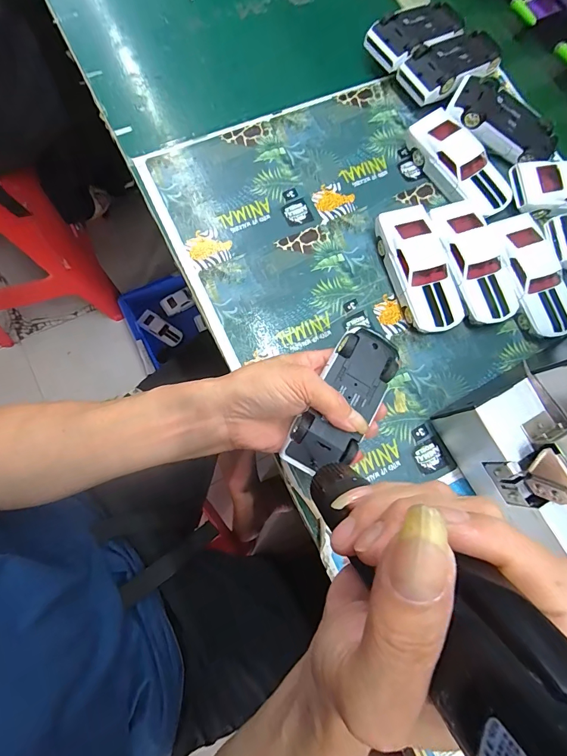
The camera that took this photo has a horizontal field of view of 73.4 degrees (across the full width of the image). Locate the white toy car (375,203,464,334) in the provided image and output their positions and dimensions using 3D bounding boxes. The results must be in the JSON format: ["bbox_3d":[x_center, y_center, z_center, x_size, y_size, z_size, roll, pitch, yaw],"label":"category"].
[{"bbox_3d":[0.134,-0.106,0.377,0.053,0.034,0.126,-17,79,-10],"label":"white toy car"}]

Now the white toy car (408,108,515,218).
[{"bbox_3d":[0.189,-0.226,0.404,0.052,0.033,0.124,-35,83,-12],"label":"white toy car"}]

